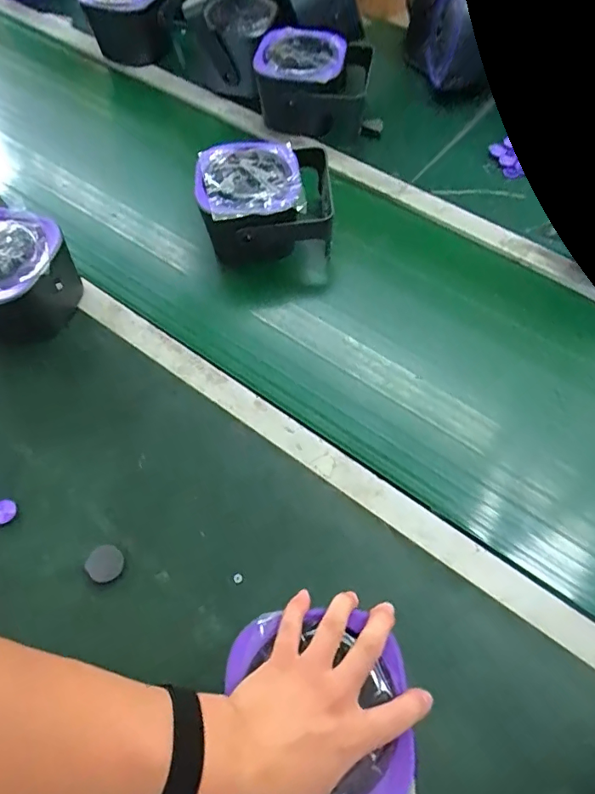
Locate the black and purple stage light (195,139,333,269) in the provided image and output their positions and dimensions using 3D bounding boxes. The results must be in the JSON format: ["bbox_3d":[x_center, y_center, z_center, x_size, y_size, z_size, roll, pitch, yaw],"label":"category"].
[{"bbox_3d":[-0.046,-0.284,0.707,0.182,0.093,0.159,-3,63,0],"label":"black and purple stage light"}]

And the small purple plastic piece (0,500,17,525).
[{"bbox_3d":[-0.329,0.128,0.547,0.020,0.021,0.027,18,65,10],"label":"small purple plastic piece"}]

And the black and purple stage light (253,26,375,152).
[{"bbox_3d":[0.025,-0.533,0.840,0.192,0.125,0.149,8,69,-4],"label":"black and purple stage light"}]

